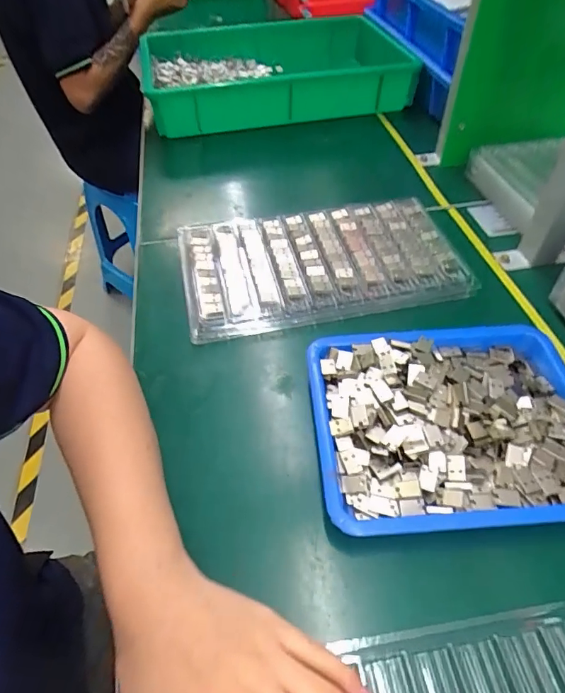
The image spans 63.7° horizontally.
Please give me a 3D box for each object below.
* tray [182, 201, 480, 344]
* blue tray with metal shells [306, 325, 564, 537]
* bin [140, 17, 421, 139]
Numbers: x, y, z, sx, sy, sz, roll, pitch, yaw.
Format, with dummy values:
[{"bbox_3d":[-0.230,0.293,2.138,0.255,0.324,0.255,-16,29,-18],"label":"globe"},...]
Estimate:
[{"bbox_3d":[0.040,-0.092,0.497,0.288,0.024,0.157,-10,50,-6],"label":"tray"},{"bbox_3d":[0.137,0.055,0.358,0.219,0.027,0.169,-4,50,-1],"label":"blue tray with metal shells"},{"bbox_3d":[-0.012,-0.496,0.806,0.444,0.089,0.306,-8,50,-4],"label":"bin"}]

